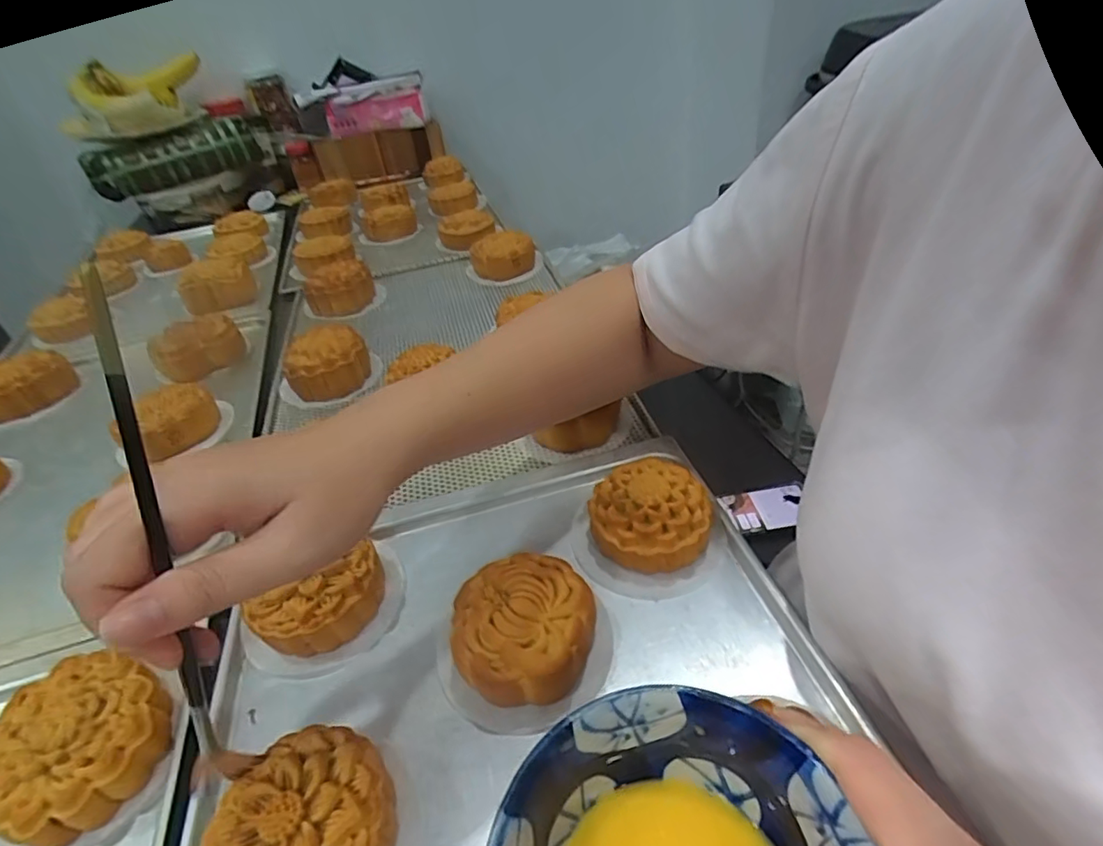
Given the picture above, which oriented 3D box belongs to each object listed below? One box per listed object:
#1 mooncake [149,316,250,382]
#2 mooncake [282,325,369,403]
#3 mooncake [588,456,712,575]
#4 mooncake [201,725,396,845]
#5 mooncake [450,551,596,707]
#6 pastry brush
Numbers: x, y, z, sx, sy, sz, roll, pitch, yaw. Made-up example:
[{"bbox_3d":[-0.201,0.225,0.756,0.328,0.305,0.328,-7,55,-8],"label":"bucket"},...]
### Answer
[{"bbox_3d":[-0.374,-0.081,0.595,0.085,0.035,0.088,-35,46,-30],"label":"mooncake"},{"bbox_3d":[-0.211,-0.056,0.531,0.076,0.043,0.079,-23,41,-18],"label":"mooncake"},{"bbox_3d":[0.062,0.057,0.354,0.074,0.038,0.069,-8,39,-1],"label":"mooncake"},{"bbox_3d":[-0.104,0.175,0.238,0.071,0.035,0.074,-5,39,4],"label":"mooncake"},{"bbox_3d":[-0.014,0.109,0.305,0.076,0.036,0.076,-10,39,-3],"label":"mooncake"},{"bbox_3d":[-0.131,0.055,0.196,0.008,0.217,0.016,20,29,30],"label":"pastry brush"}]

